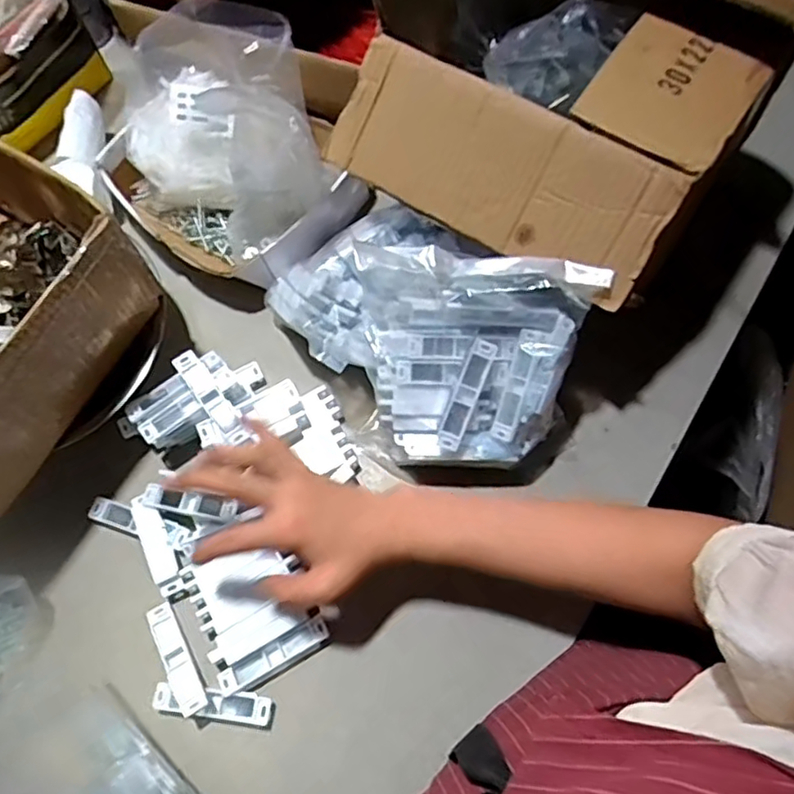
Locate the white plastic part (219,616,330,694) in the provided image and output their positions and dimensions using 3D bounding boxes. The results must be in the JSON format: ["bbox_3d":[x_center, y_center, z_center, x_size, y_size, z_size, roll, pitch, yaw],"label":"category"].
[{"bbox_3d":[-0.101,0.213,0.529,0.094,0.005,0.020,-28,69,-9],"label":"white plastic part"}]

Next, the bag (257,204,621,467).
[{"bbox_3d":[0.013,-0.063,0.560,0.276,0.126,0.174,33,73,15],"label":"bag"}]

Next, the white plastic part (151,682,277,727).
[{"bbox_3d":[-0.149,0.248,0.517,0.098,0.007,0.022,6,68,5],"label":"white plastic part"}]

